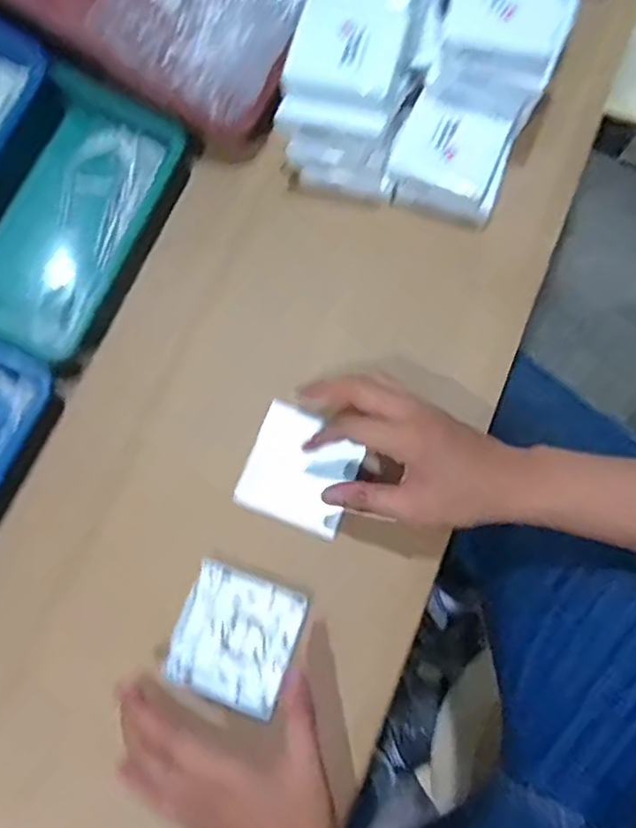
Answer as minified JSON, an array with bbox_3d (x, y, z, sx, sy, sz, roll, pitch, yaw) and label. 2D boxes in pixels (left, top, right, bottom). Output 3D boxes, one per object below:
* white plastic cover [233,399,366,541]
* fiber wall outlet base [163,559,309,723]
[{"bbox_3d":[-0.013,0.045,0.523,0.087,0.014,0.088,23,77,6],"label":"white plastic cover"},{"bbox_3d":[-0.062,0.168,0.488,0.089,0.011,0.092,19,76,6],"label":"fiber wall outlet base"}]

